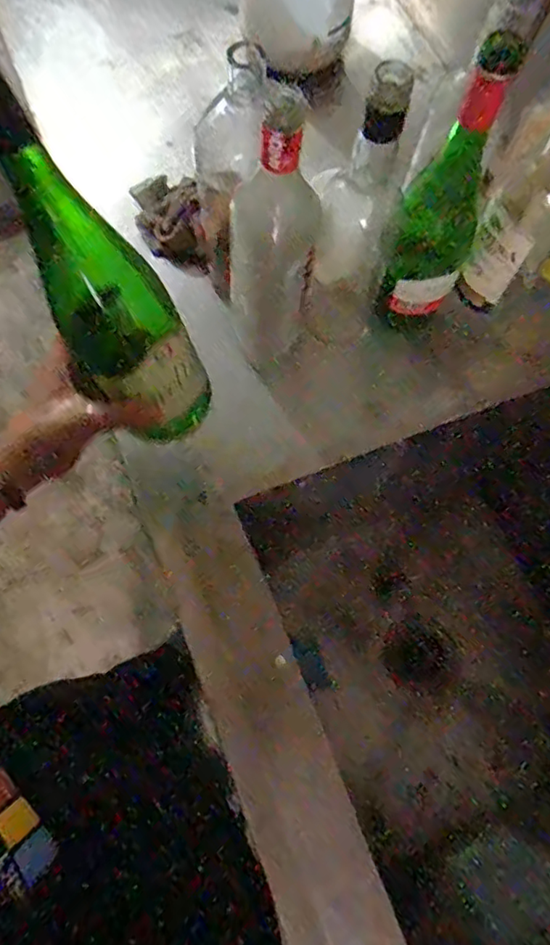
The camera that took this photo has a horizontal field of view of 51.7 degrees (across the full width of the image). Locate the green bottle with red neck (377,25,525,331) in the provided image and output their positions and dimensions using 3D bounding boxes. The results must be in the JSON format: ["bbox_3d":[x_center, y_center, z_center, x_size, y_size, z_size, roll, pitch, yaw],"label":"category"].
[{"bbox_3d":[0.157,-0.246,0.520,0.069,0.267,0.082,22,72,8],"label":"green bottle with red neck"}]

